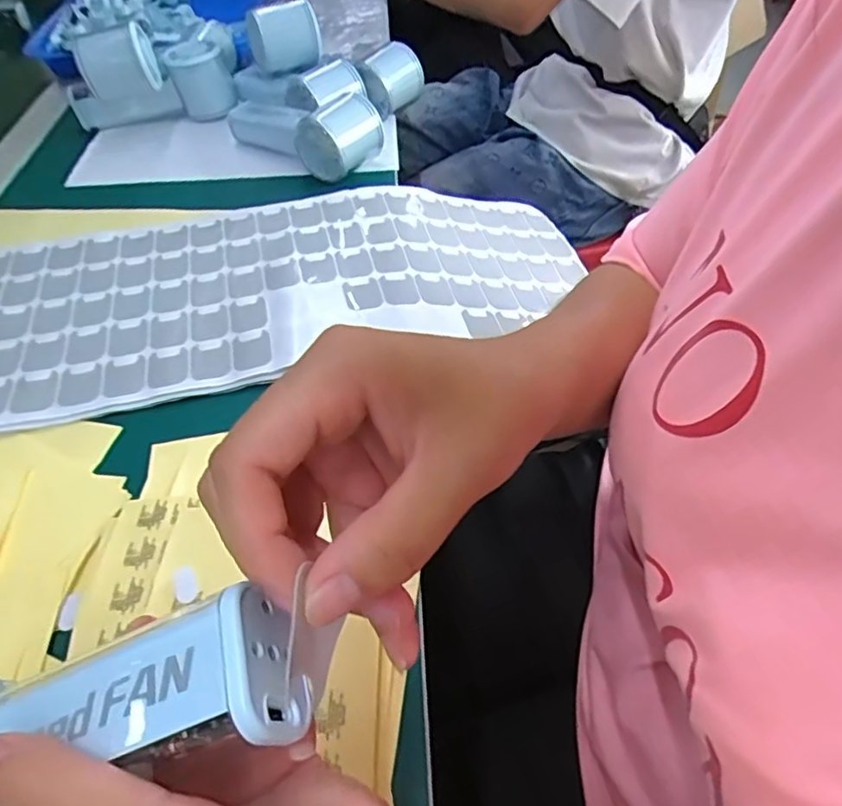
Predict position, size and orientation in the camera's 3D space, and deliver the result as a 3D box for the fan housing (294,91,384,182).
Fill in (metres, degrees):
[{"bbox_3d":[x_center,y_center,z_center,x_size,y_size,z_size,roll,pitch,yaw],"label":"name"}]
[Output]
[{"bbox_3d":[-0.068,-0.236,0.542,0.051,0.046,0.069,30,56,28],"label":"fan housing"}]

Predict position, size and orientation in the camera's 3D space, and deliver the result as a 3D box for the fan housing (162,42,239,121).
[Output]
[{"bbox_3d":[-0.226,-0.336,0.638,0.058,0.049,0.072,-19,50,-13],"label":"fan housing"}]

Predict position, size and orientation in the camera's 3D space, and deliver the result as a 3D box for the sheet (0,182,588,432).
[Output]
[{"bbox_3d":[-0.096,-0.080,0.465,0.459,0.047,0.190,-14,49,-9],"label":"sheet"}]

